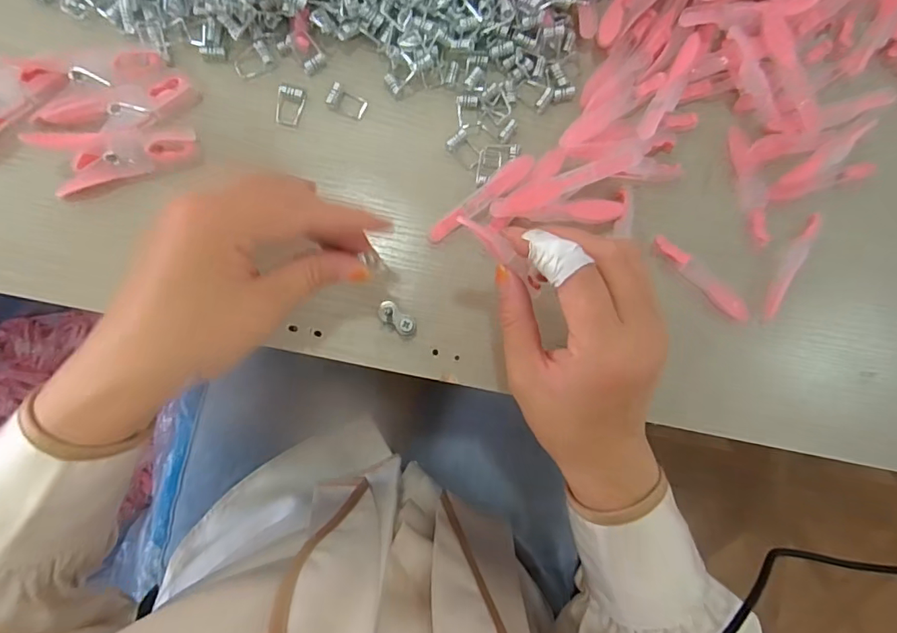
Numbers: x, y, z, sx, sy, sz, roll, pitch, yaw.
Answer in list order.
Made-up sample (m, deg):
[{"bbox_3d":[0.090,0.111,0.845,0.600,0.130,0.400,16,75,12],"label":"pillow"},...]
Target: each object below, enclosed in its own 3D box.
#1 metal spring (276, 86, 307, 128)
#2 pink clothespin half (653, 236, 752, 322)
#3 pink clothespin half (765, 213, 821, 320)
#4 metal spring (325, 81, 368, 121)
[{"bbox_3d":[-0.094,-0.125,0.302,0.016,0.007,0.022,10,84,-5],"label":"metal spring"},{"bbox_3d":[0.161,-0.025,0.319,0.076,0.010,0.014,41,82,-1],"label":"pink clothespin half"},{"bbox_3d":[0.218,-0.034,0.324,0.011,0.008,0.078,32,83,-3],"label":"pink clothespin half"},{"bbox_3d":[-0.061,-0.129,0.307,0.023,0.006,0.014,23,83,-4],"label":"metal spring"}]

